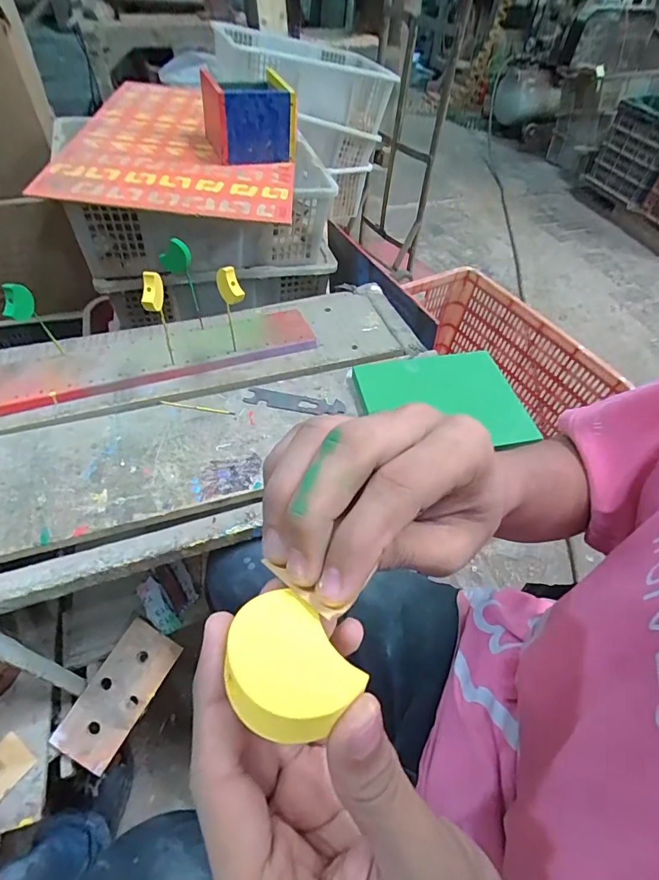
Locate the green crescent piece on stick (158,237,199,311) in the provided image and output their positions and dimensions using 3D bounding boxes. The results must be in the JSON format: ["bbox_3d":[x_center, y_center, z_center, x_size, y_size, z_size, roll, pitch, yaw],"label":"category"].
[{"bbox_3d":[-0.215,-0.238,0.632,0.045,0.098,0.009,11,51,4],"label":"green crescent piece on stick"}]

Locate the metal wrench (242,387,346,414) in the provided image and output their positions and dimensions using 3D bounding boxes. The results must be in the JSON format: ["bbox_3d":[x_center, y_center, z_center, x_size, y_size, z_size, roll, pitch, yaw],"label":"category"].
[{"bbox_3d":[-0.048,-0.051,0.606,0.136,0.004,0.032,11,52,10],"label":"metal wrench"}]

